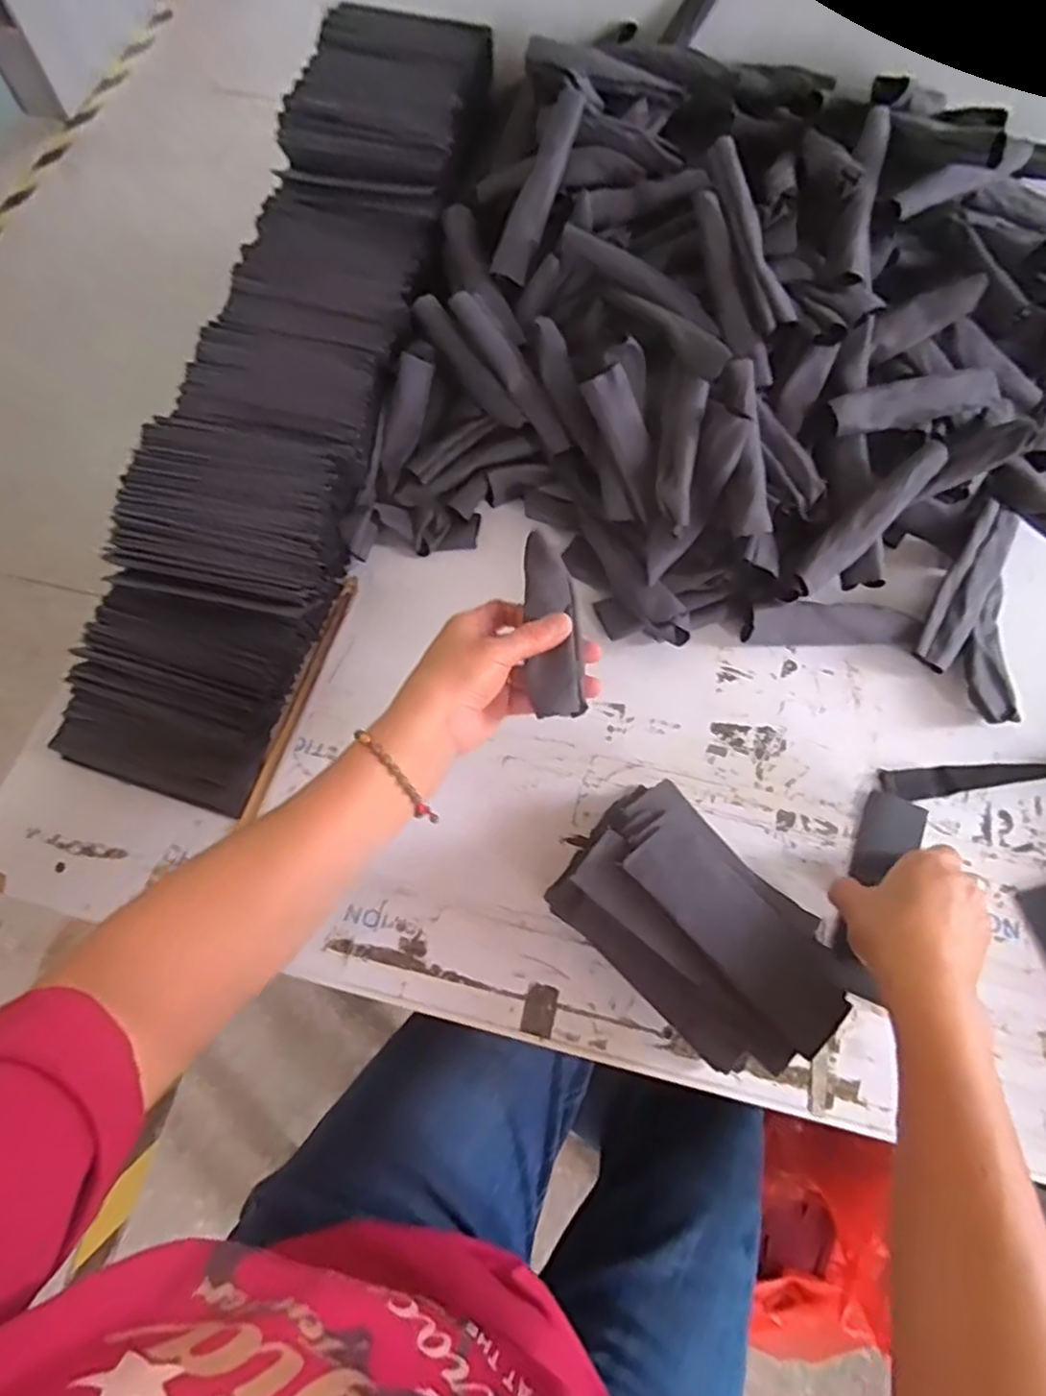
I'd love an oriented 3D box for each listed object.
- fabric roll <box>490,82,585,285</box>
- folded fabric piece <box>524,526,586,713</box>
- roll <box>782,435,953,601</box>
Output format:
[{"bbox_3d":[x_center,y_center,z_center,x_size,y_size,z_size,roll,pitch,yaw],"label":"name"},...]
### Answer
[{"bbox_3d":[0.015,-0.436,0.592,0.030,0.018,0.151,25,101,10],"label":"fabric roll"},{"bbox_3d":[0.018,-0.054,0.474,0.038,0.011,0.145,-4,61,-1],"label":"folded fabric piece"},{"bbox_3d":[0.264,-0.134,0.536,0.163,0.019,0.028,-45,74,1],"label":"roll"}]

